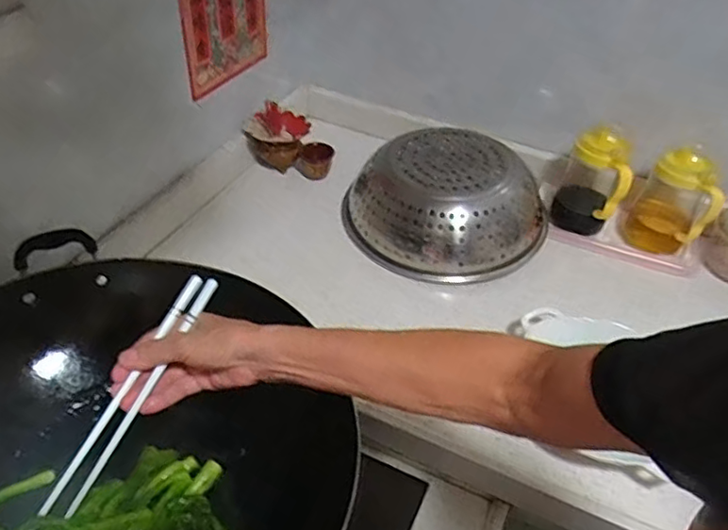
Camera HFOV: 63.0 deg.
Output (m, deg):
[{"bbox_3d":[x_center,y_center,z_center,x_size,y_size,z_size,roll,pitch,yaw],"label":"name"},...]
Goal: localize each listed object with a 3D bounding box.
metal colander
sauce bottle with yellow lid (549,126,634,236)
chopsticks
[{"bbox_3d":[0.124,-0.101,0.887,0.283,0.110,0.260,3,42,-2],"label":"metal colander"},{"bbox_3d":[0.341,-0.122,0.889,0.099,0.152,0.086,22,45,18],"label":"sauce bottle with yellow lid"},{"bbox_3d":[-0.190,0.102,0.492,0.028,0.020,0.215,23,72,19],"label":"chopsticks"}]

